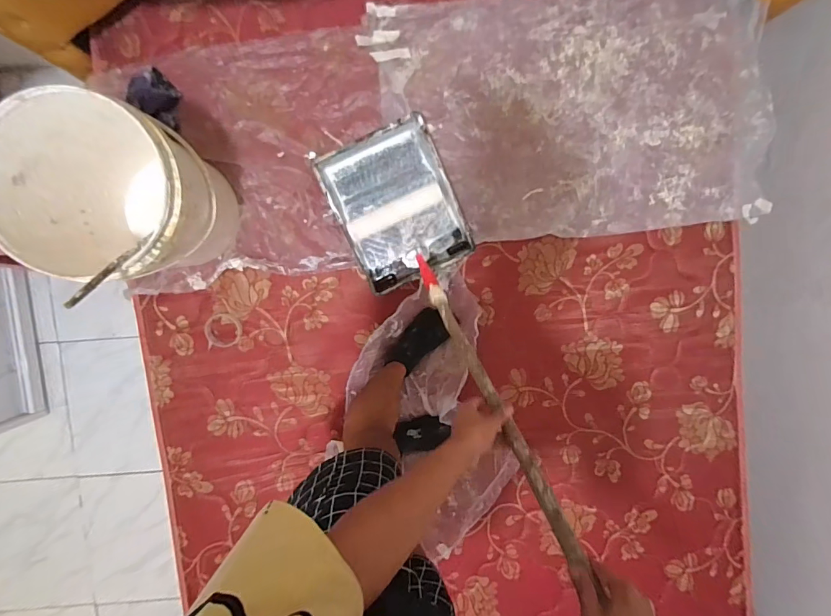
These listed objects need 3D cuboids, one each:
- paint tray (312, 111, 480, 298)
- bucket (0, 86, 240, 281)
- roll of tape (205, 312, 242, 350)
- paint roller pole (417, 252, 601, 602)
[{"bbox_3d":[-0.042,-0.244,0.994,0.285,0.062,0.353,-24,96,3],"label":"paint tray"},{"bbox_3d":[-0.555,-0.217,0.819,0.309,0.361,0.289,0,97,0],"label":"bucket"},{"bbox_3d":[-0.488,0.057,1.035,0.088,0.019,0.086,0,97,0],"label":"roll of tape"},{"bbox_3d":[0.110,0.117,0.690,0.028,0.627,0.022,-28,139,3],"label":"paint roller pole"}]

